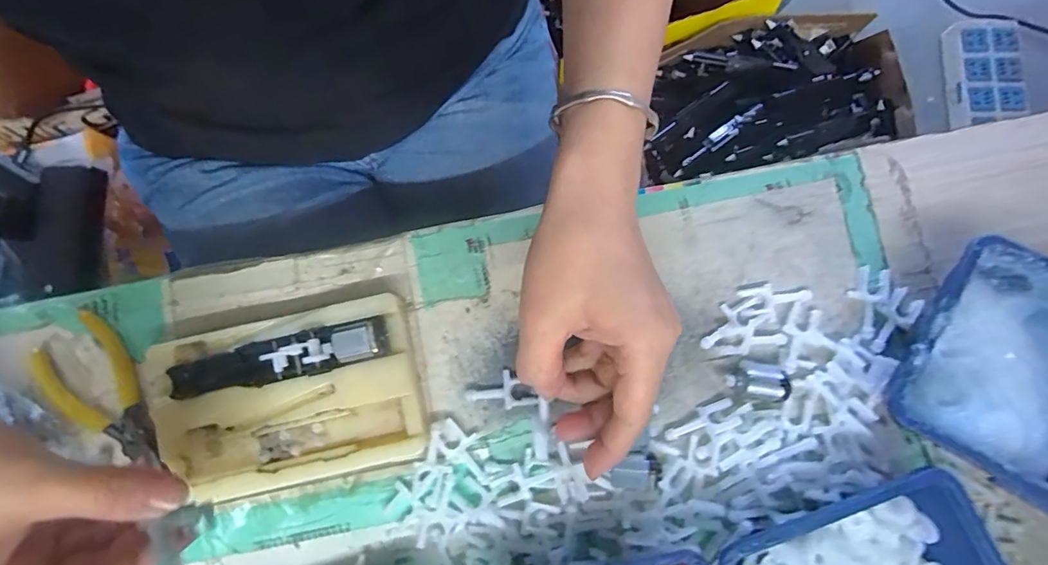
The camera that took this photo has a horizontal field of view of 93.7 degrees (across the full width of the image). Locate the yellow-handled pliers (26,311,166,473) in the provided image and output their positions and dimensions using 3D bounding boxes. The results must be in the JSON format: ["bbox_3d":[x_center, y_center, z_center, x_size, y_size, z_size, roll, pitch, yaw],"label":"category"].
[{"bbox_3d":[-0.242,0.068,0.282,0.049,0.009,0.097,-36,85,-3],"label":"yellow-handled pliers"}]

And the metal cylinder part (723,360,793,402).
[{"bbox_3d":[0.131,0.054,0.273,0.031,0.014,0.019,15,85,2],"label":"metal cylinder part"}]

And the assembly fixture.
[{"bbox_3d":[-0.131,0.065,0.269,0.142,0.030,0.088,-12,84,-1],"label":"assembly fixture"}]

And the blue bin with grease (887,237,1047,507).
[{"bbox_3d":[0.259,0.053,0.253,0.125,0.056,0.108,32,85,4],"label":"blue bin with grease"}]

